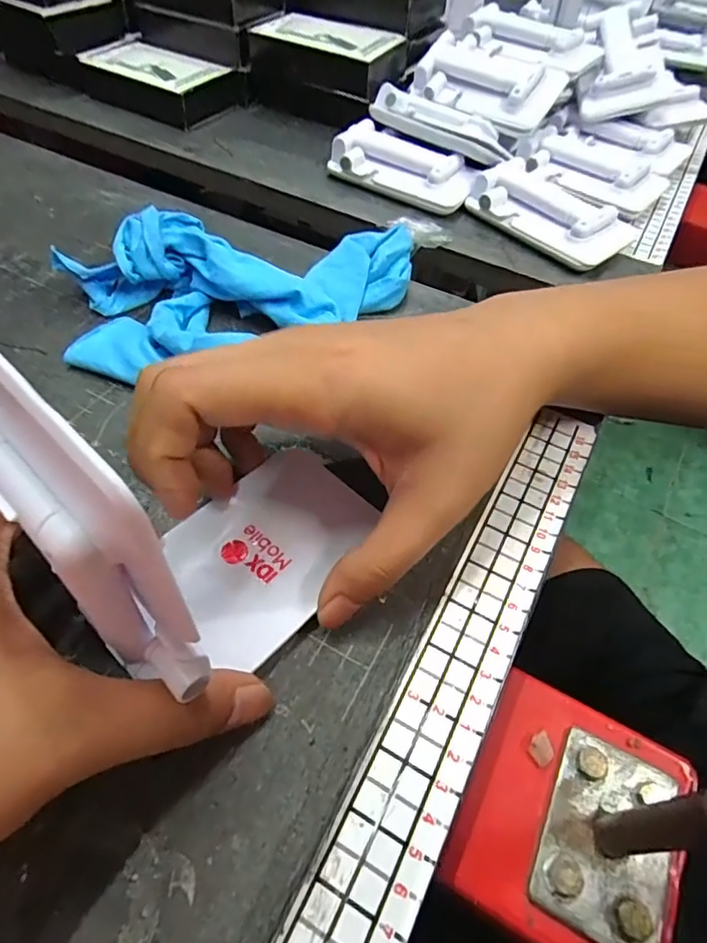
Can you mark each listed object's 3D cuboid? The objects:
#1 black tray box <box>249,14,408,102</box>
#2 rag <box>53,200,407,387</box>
[{"bbox_3d":[-0.022,-0.358,0.453,0.116,0.034,0.071,22,56,13],"label":"black tray box"},{"bbox_3d":[-0.062,-0.121,0.308,0.198,0.035,0.139,-19,57,-16],"label":"rag"}]

